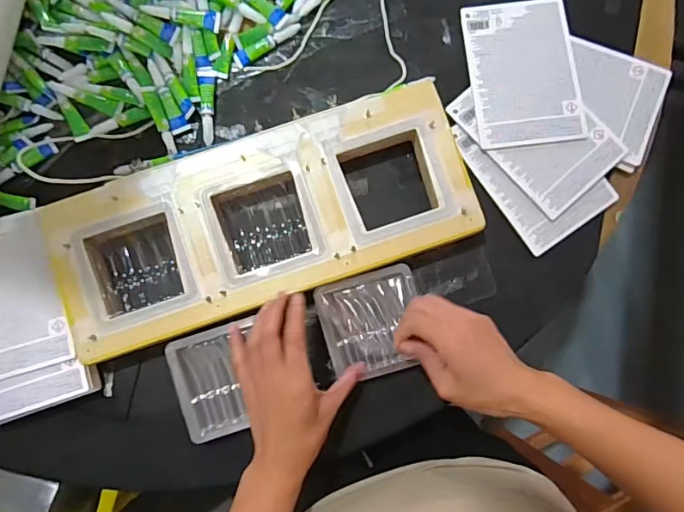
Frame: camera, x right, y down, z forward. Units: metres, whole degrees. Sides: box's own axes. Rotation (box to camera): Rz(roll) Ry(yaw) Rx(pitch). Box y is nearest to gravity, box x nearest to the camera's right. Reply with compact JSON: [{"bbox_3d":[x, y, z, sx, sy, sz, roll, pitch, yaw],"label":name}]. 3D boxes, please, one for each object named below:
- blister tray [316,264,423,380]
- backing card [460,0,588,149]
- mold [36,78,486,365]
[{"bbox_3d":[0.032,0.071,0.497,0.100,0.017,0.104,-15,85,-3],"label":"blister tray"},{"bbox_3d":[0.202,-0.206,0.537,0.115,0.005,0.169,-5,81,2],"label":"backing card"},{"bbox_3d":[-0.080,-0.038,0.503,0.423,0.037,0.169,-19,85,-3],"label":"mold"}]

